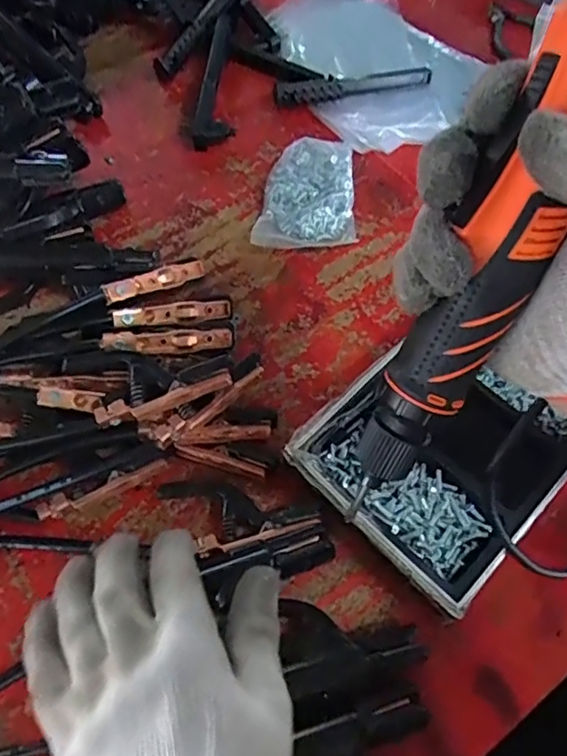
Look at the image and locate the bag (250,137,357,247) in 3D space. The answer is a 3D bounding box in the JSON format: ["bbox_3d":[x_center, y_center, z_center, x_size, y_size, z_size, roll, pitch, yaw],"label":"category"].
[{"bbox_3d":[0.020,-0.176,0.561,0.098,0.032,0.119,0,63,-4],"label":"bag"}]

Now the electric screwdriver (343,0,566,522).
[{"bbox_3d":[0.083,-0.035,0.256,0.040,0.231,0.051,26,31,10],"label":"electric screwdriver"}]

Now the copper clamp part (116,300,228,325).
[{"bbox_3d":[-0.088,-0.052,0.470,0.094,0.013,0.015,-8,62,-26],"label":"copper clamp part"}]

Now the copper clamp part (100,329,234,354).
[{"bbox_3d":[-0.087,-0.028,0.442,0.096,0.011,0.014,-3,62,-19],"label":"copper clamp part"}]

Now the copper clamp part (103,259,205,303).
[{"bbox_3d":[-0.105,-0.082,0.485,0.097,0.014,0.014,-27,65,-42],"label":"copper clamp part"}]

